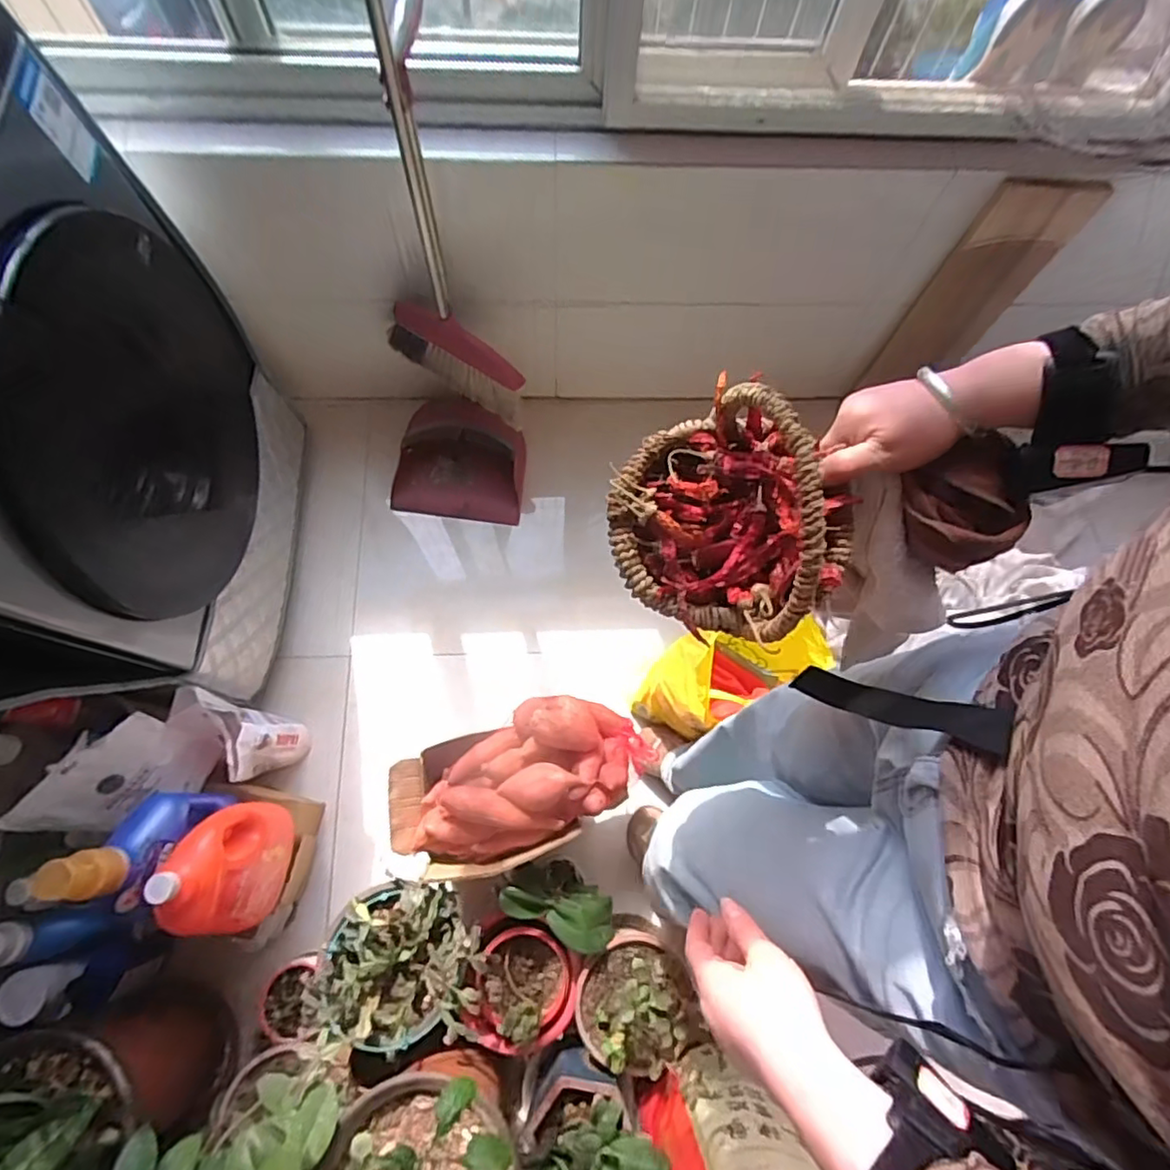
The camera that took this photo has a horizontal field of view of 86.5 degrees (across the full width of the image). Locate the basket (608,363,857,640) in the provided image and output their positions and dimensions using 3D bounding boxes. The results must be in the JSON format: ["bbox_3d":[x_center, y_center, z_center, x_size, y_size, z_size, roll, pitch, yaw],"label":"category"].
[{"bbox_3d":[0.098,-0.054,0.391,0.142,0.120,0.143,1,73,-2],"label":"basket"}]

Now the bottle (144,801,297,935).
[{"bbox_3d":[-0.492,0.388,0.856,0.081,0.217,0.168,12,72,1],"label":"bottle"}]

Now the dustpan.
[{"bbox_3d":[-0.247,-0.245,1.260,0.274,0.121,0.213,7,72,0],"label":"dustpan"}]

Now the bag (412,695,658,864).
[{"bbox_3d":[-0.083,0.283,0.932,0.358,0.103,0.185,-23,75,-9],"label":"bag"}]

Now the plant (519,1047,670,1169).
[{"bbox_3d":[-0.001,0.724,0.811,0.150,0.197,0.144,1,73,-2],"label":"plant"}]

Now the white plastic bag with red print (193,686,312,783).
[{"bbox_3d":[-0.569,0.259,1.046,0.131,0.240,0.103,24,73,5],"label":"white plastic bag with red print"}]

